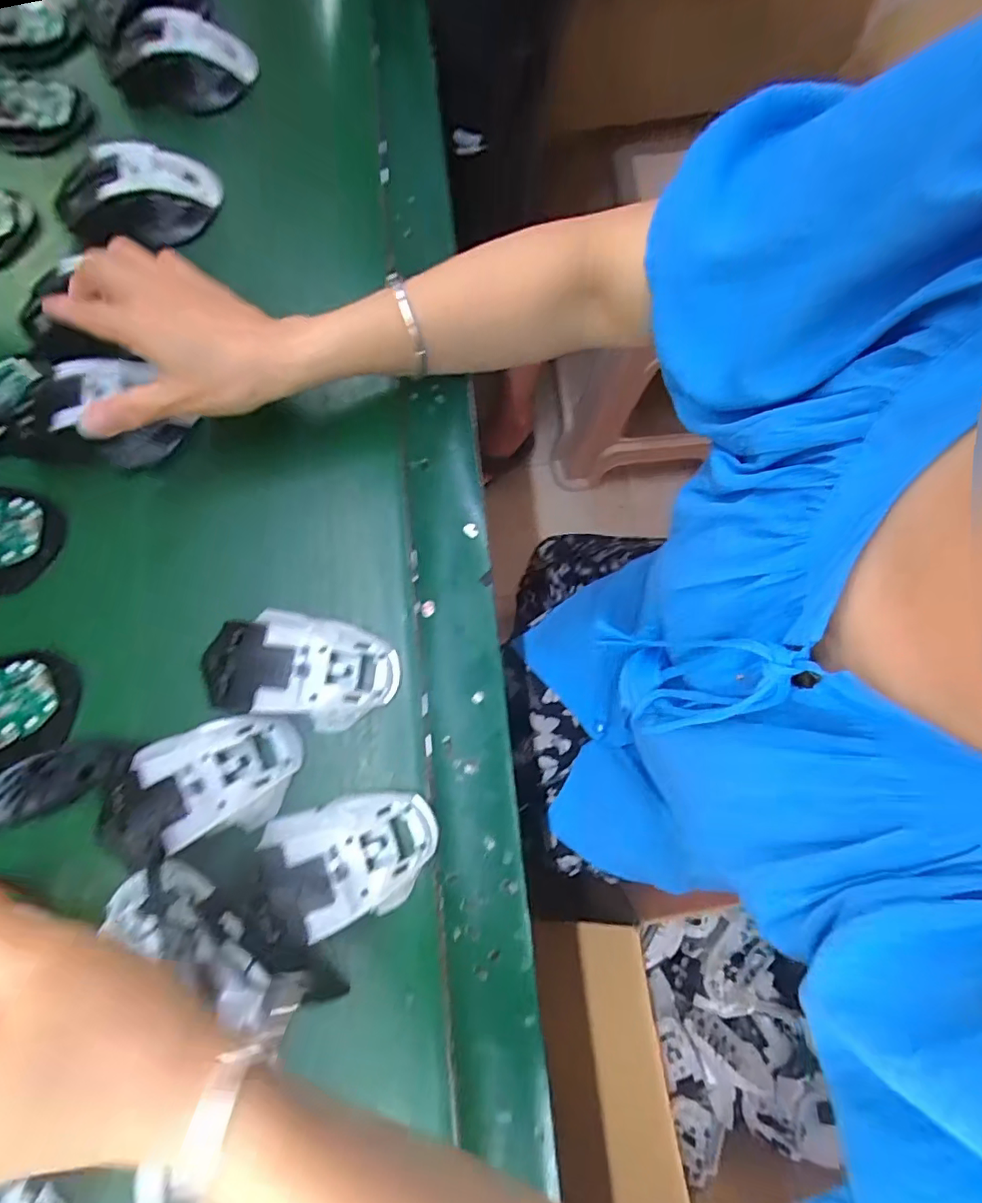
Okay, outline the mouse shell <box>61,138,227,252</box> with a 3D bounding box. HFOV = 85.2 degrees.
[{"bbox_3d":[-0.267,-0.308,0.404,0.110,0.046,0.052,-11,72,-2],"label":"mouse shell"}]

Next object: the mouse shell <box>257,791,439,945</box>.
[{"bbox_3d":[-0.079,0.147,0.307,0.092,0.036,0.063,-13,72,-2],"label":"mouse shell"}]

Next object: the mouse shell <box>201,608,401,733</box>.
[{"bbox_3d":[-0.118,0.041,0.331,0.111,0.036,0.064,11,73,5],"label":"mouse shell"}]

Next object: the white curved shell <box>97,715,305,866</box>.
[{"bbox_3d":[-0.173,0.103,0.313,0.113,0.036,0.073,-16,75,-5],"label":"white curved shell"}]

